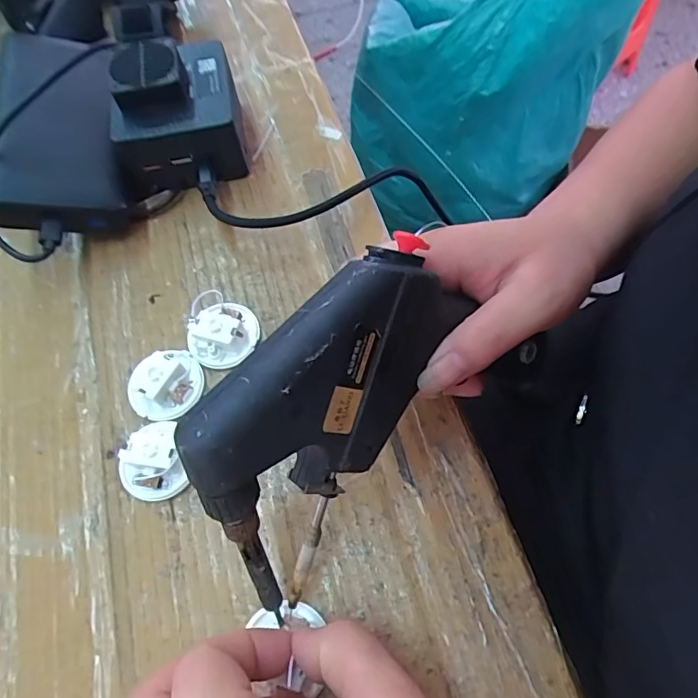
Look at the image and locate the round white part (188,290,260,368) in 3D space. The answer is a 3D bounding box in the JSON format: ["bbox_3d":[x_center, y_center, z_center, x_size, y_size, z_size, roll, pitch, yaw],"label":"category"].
[{"bbox_3d":[-0.068,-0.010,0.270,0.037,0.016,0.039,-1,64,3],"label":"round white part"}]

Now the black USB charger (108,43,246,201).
[{"bbox_3d":[-0.108,-0.147,0.312,0.078,0.060,0.073,-13,64,-3],"label":"black USB charger"}]

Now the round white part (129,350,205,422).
[{"bbox_3d":[-0.096,0.017,0.259,0.036,0.016,0.035,-1,64,3],"label":"round white part"}]

